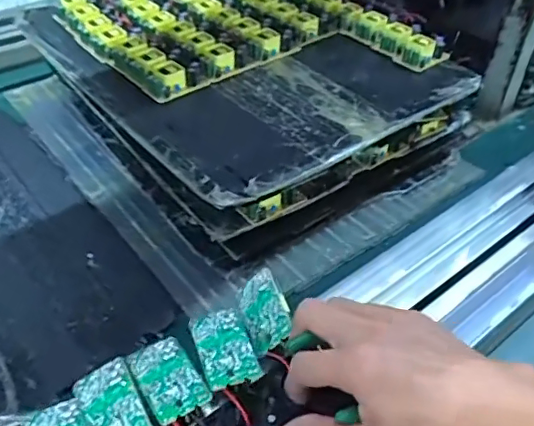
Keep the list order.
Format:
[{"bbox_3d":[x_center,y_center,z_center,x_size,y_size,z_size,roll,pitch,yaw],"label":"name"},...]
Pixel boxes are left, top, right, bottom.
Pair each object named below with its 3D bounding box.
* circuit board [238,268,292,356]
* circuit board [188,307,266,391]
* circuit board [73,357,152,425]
[{"bbox_3d":[-0.002,0.074,0.427,0.037,0.006,0.061,-41,45,13],"label":"circuit board"},{"bbox_3d":[-0.031,0.096,0.406,0.041,0.008,0.064,-16,45,-17],"label":"circuit board"},{"bbox_3d":[-0.101,0.127,0.366,0.035,0.004,0.063,-21,47,-22],"label":"circuit board"}]

